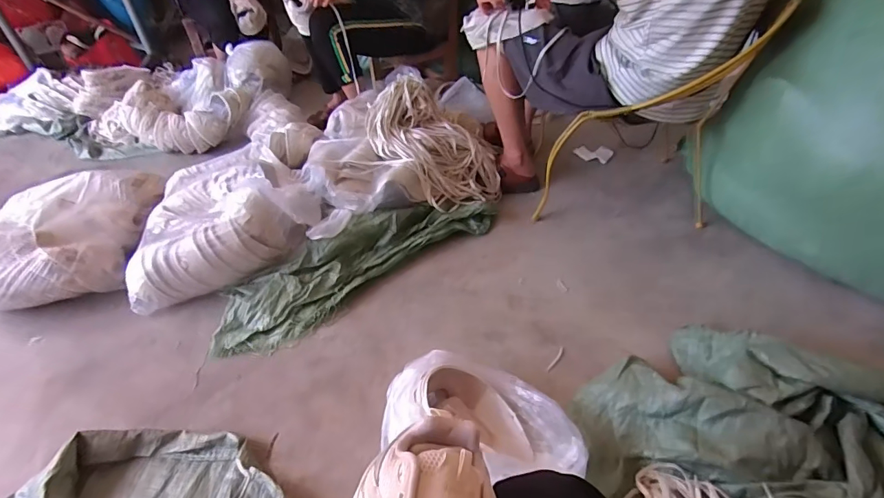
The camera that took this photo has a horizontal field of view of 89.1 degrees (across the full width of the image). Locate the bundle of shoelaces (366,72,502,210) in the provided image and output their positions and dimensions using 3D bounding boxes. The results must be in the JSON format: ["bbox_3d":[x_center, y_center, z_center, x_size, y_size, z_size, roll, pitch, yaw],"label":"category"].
[{"bbox_3d":[-0.018,-0.310,1.323,0.349,0.284,0.319,-3,41,2],"label":"bundle of shoelaces"}]

